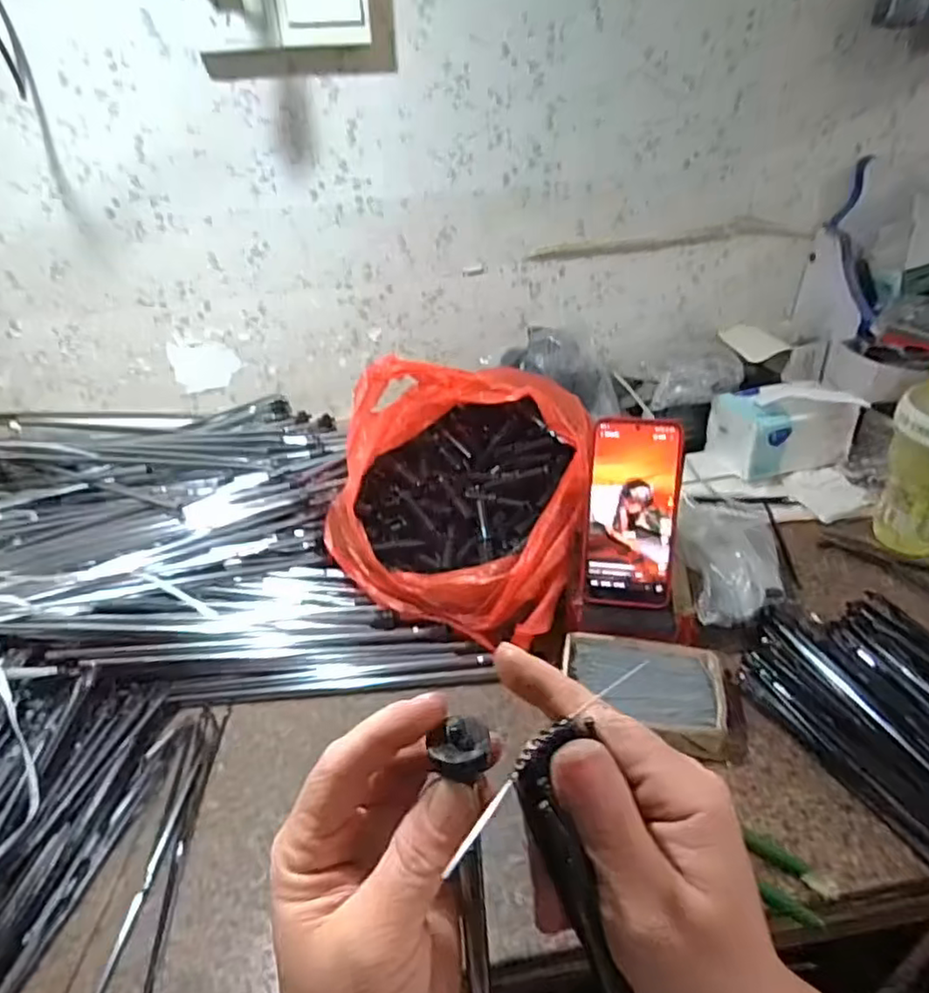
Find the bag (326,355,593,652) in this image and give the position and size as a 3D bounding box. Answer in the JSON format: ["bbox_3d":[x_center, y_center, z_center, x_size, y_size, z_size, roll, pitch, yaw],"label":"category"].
[{"bbox_3d":[0.002,-0.010,0.651,0.243,0.172,0.230,10,36,20],"label":"bag"}]

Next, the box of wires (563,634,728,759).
[{"bbox_3d":[0.150,0.167,0.549,0.129,0.041,0.092,4,35,11],"label":"box of wires"}]

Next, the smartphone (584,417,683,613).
[{"bbox_3d":[0.147,0.015,0.572,0.078,0.165,0.011,3,7,9],"label":"smartphone"}]

